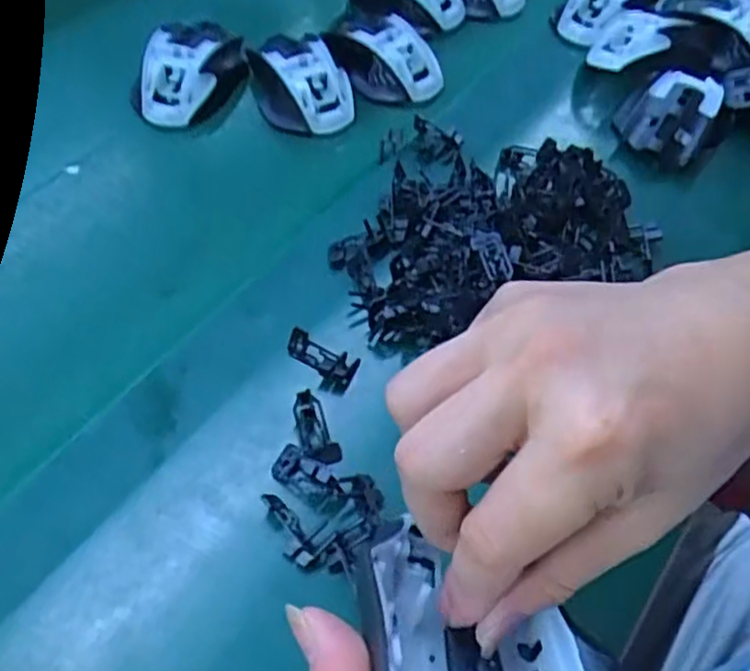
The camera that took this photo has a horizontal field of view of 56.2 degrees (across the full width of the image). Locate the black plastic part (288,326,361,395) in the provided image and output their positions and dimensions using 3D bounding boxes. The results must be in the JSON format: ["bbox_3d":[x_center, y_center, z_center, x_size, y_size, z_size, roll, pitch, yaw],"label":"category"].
[{"bbox_3d":[-0.032,0.013,0.430,0.045,0.019,0.028,36,61,6],"label":"black plastic part"}]

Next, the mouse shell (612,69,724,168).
[{"bbox_3d":[0.239,-0.179,0.566,0.074,0.032,0.093,28,59,16],"label":"mouse shell"}]

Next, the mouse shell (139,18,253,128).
[{"bbox_3d":[-0.154,-0.230,0.597,0.076,0.035,0.119,6,55,2],"label":"mouse shell"}]

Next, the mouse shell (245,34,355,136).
[{"bbox_3d":[-0.062,-0.216,0.590,0.072,0.032,0.105,-18,58,-14],"label":"mouse shell"}]

